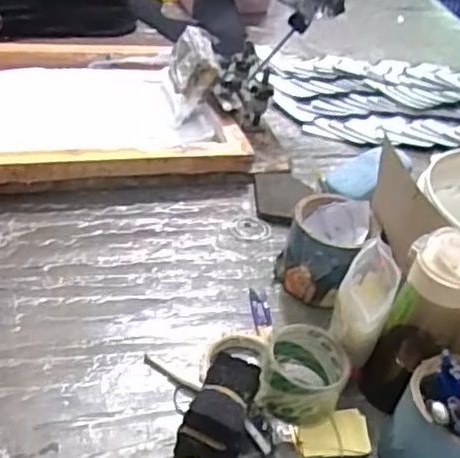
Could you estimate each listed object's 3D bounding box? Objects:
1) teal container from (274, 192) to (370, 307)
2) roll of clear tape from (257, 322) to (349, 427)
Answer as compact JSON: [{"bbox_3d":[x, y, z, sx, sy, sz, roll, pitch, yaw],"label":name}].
[{"bbox_3d":[0.121,0.023,0.833,0.096,0.088,0.116,23,42,18],"label":"teal container"},{"bbox_3d":[0.076,0.152,0.675,0.080,0.068,0.085,5,39,-4],"label":"roll of clear tape"}]

